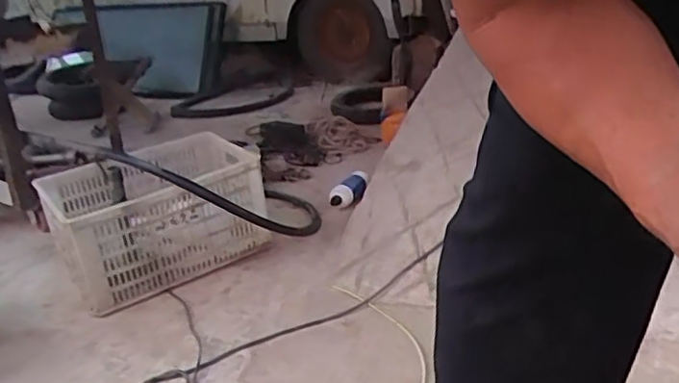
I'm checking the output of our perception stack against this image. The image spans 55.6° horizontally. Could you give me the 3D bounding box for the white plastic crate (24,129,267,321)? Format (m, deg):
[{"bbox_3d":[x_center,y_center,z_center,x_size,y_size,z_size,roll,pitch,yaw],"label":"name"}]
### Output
[{"bbox_3d":[-0.426,0.053,1.488,0.434,0.236,0.340,-15,22,-28],"label":"white plastic crate"}]

